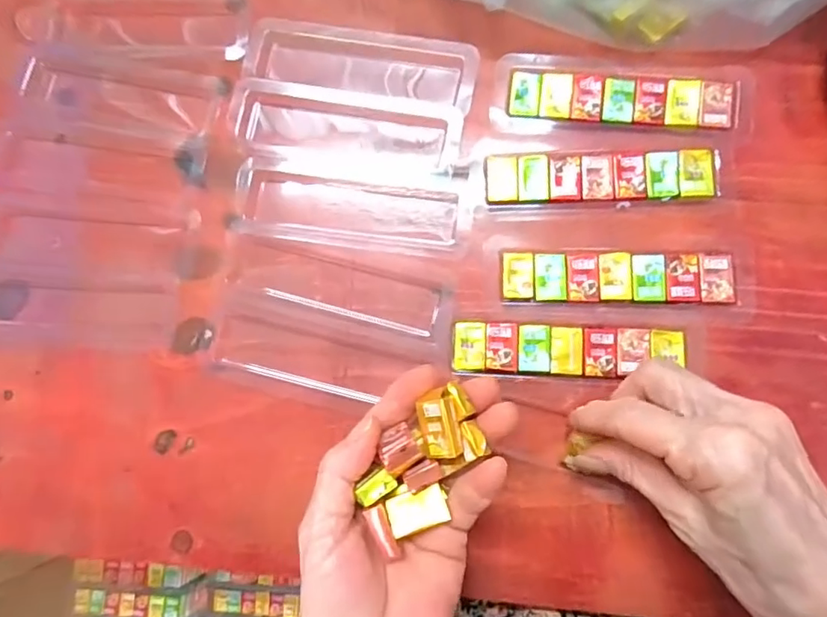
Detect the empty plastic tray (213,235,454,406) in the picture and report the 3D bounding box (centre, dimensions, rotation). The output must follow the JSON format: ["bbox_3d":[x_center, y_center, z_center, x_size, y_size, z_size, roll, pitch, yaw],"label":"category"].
[{"bbox_3d":[-0.047,0.009,0.299,0.129,0.008,0.076,14,84,8],"label":"empty plastic tray"}]

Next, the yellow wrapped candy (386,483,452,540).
[{"bbox_3d":[0.002,0.088,0.227,0.024,0.007,0.016,-18,81,4],"label":"yellow wrapped candy"}]

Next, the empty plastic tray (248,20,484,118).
[{"bbox_3d":[-0.030,-0.149,0.311,0.137,0.009,0.044,13,84,8],"label":"empty plastic tray"}]

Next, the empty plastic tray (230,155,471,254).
[{"bbox_3d":[-0.037,-0.061,0.306,0.138,0.006,0.046,7,83,7],"label":"empty plastic tray"}]

